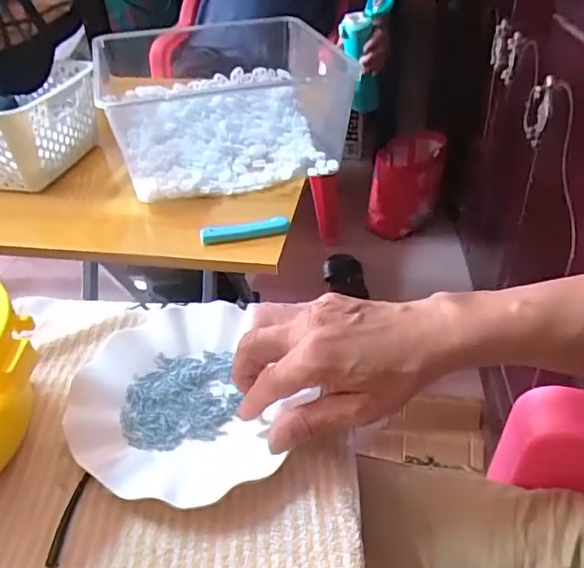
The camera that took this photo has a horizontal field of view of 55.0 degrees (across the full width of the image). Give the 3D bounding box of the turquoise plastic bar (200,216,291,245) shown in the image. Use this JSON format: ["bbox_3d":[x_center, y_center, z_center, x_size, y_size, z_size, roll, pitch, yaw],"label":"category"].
[{"bbox_3d":[-0.052,-0.059,0.630,0.100,0.018,0.016,-12,38,-9],"label":"turquoise plastic bar"}]

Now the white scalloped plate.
[{"bbox_3d":[-0.082,0.085,0.429,0.164,0.026,0.174,-3,37,2],"label":"white scalloped plate"}]

